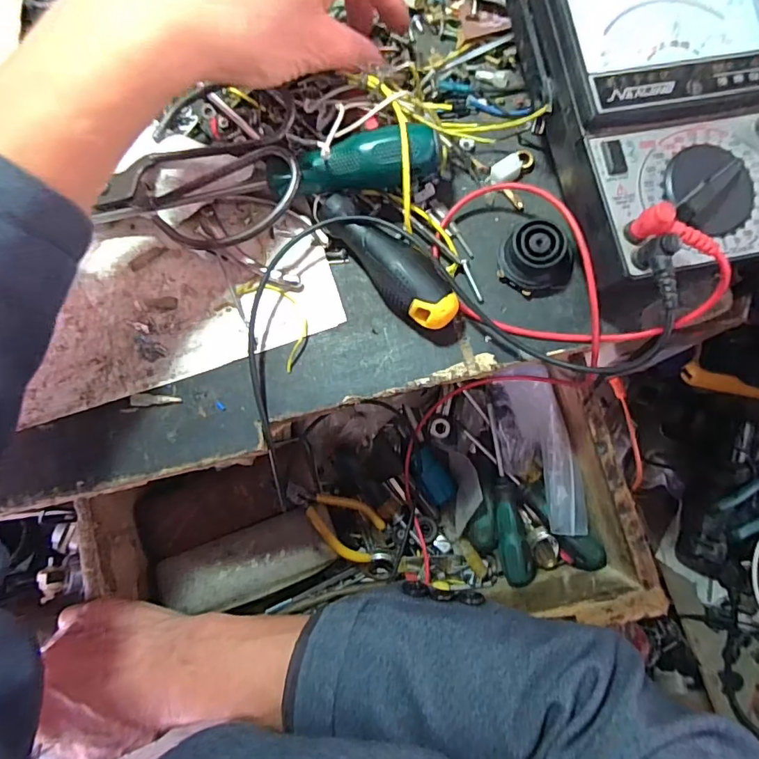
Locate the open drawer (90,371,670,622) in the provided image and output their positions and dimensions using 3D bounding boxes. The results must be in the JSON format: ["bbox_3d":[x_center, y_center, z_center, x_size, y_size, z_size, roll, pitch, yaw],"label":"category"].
[{"bbox_3d":[-0.017,0.097,0.406,0.395,0.106,0.205,-6,79,3],"label":"open drawer"}]

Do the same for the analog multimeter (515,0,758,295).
[{"bbox_3d":[0.149,-0.134,0.256,0.129,0.054,0.172,-11,87,-5],"label":"analog multimeter"}]

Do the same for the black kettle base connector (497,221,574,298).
[{"bbox_3d":[0.087,-0.066,0.276,0.038,0.020,0.034,40,84,10],"label":"black kettle base connector"}]

